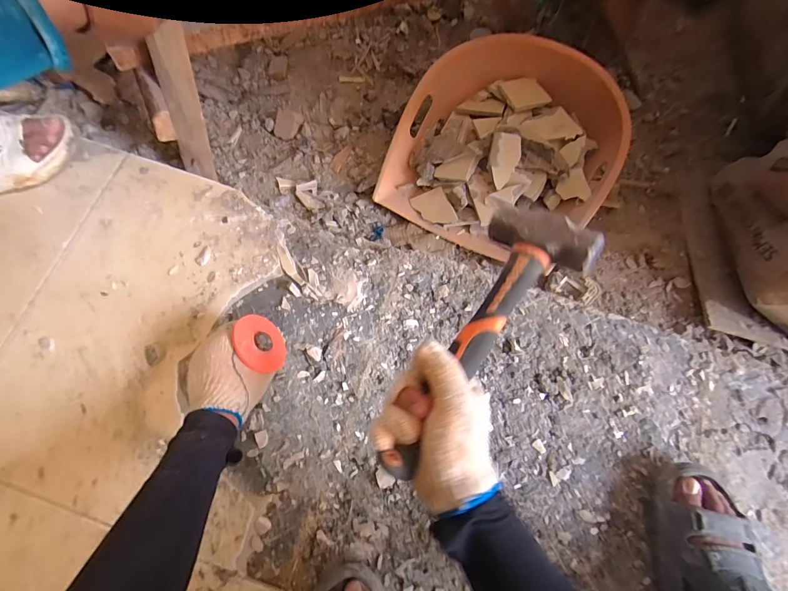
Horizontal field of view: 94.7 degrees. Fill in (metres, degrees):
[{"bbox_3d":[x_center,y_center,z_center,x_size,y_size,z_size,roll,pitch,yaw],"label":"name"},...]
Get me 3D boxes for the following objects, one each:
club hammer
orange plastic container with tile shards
[{"bbox_3d":[0.075,0.036,0.331,0.096,0.043,0.276,34,82,8],"label":"club hammer"},{"bbox_3d":[0.218,-0.303,0.728,0.405,0.140,0.444,23,73,5],"label":"orange plastic container with tile shards"}]

